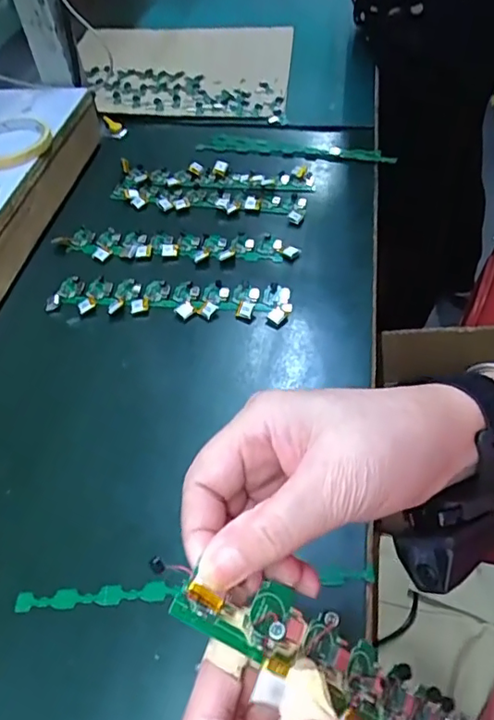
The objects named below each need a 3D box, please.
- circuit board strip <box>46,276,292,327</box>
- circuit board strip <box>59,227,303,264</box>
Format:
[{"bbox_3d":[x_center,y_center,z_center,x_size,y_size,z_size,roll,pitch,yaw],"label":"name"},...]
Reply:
[{"bbox_3d":[-0.072,-0.057,0.519,0.222,0.010,0.045,3,50,9],"label":"circuit board strip"},{"bbox_3d":[-0.074,-0.119,0.568,0.243,0.008,0.045,2,50,8],"label":"circuit board strip"}]

